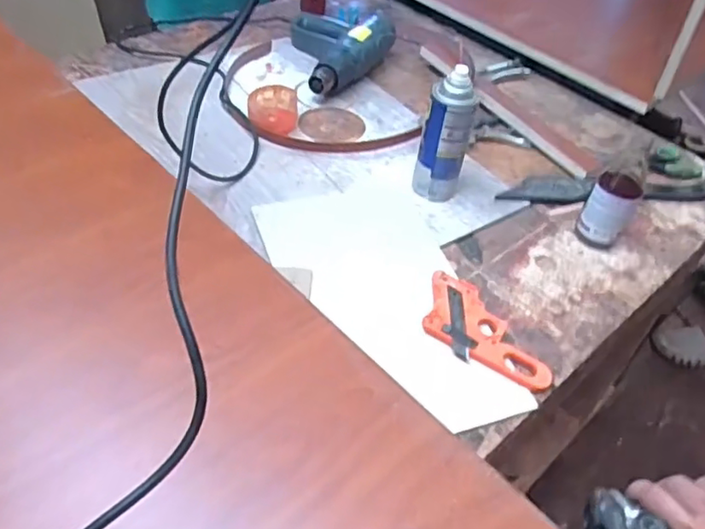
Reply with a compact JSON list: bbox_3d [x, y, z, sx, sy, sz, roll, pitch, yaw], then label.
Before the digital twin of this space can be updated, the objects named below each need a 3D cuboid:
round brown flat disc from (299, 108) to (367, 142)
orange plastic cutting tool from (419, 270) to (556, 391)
[{"bbox_3d":[-0.035,-0.232,1.015,0.105,0.008,0.108,4,45,-4],"label":"round brown flat disc"},{"bbox_3d":[0.159,0.073,0.713,0.163,0.014,0.107,23,47,14],"label":"orange plastic cutting tool"}]

